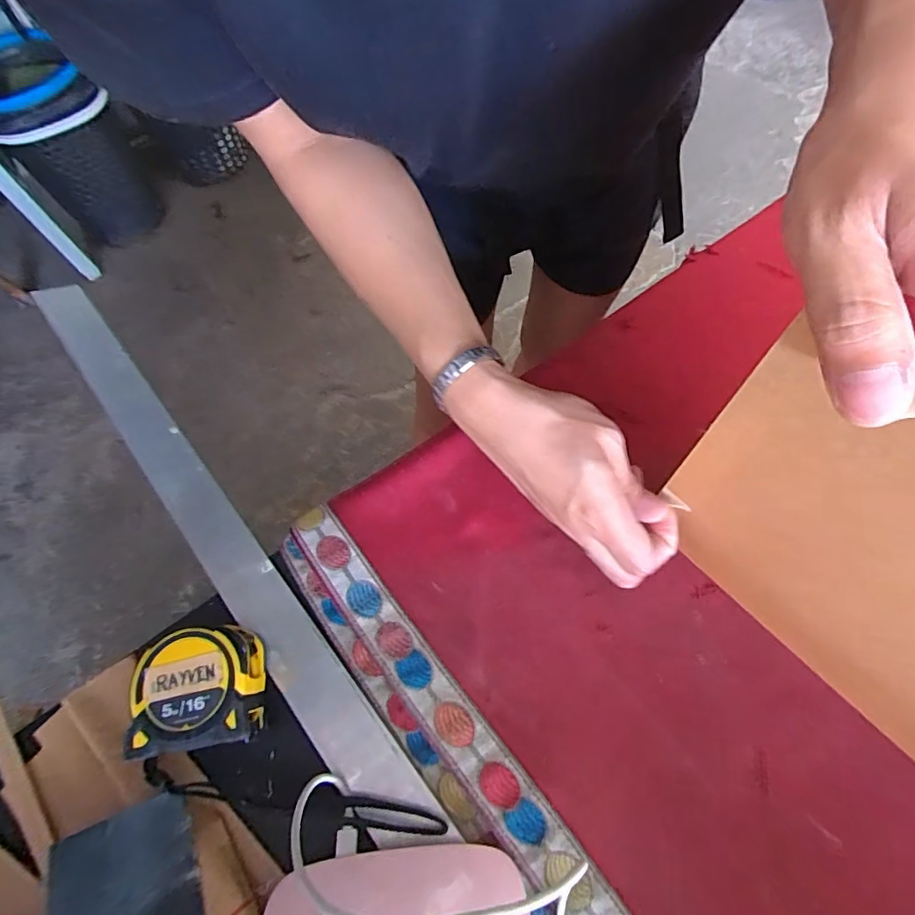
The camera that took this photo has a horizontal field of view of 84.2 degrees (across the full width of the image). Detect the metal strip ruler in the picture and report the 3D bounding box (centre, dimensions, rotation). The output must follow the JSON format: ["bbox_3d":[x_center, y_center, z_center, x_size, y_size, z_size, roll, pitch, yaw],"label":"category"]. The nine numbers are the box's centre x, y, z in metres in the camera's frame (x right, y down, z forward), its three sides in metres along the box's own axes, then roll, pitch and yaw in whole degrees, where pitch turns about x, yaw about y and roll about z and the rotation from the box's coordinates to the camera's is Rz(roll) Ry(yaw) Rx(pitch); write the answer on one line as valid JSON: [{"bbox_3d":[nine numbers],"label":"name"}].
[{"bbox_3d":[-0.187,0.032,0.361,0.036,0.008,0.515,-36,67,-19],"label":"metal strip ruler"}]

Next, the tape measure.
[{"bbox_3d":[-0.147,0.132,0.291,0.063,0.035,0.059,-10,62,1],"label":"tape measure"}]

